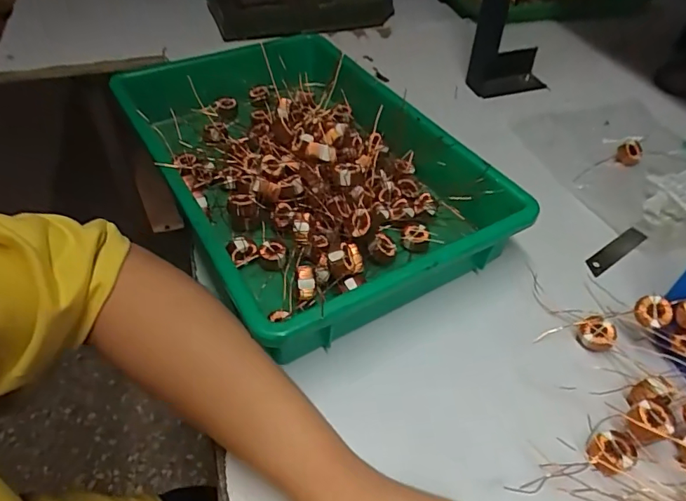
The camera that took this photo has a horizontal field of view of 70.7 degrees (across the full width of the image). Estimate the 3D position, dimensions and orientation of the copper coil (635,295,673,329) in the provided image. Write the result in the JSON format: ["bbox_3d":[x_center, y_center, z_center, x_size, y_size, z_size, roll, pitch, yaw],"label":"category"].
[{"bbox_3d":[0.225,0.044,0.350,0.023,0.023,0.013,-1,-4,31],"label":"copper coil"}]

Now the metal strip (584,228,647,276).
[{"bbox_3d":[0.248,0.000,0.440,0.074,0.006,0.017,-28,58,-23],"label":"metal strip"}]

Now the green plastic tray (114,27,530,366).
[{"bbox_3d":[-0.042,-0.083,0.463,0.243,0.077,0.373,-24,52,-22],"label":"green plastic tray"}]

